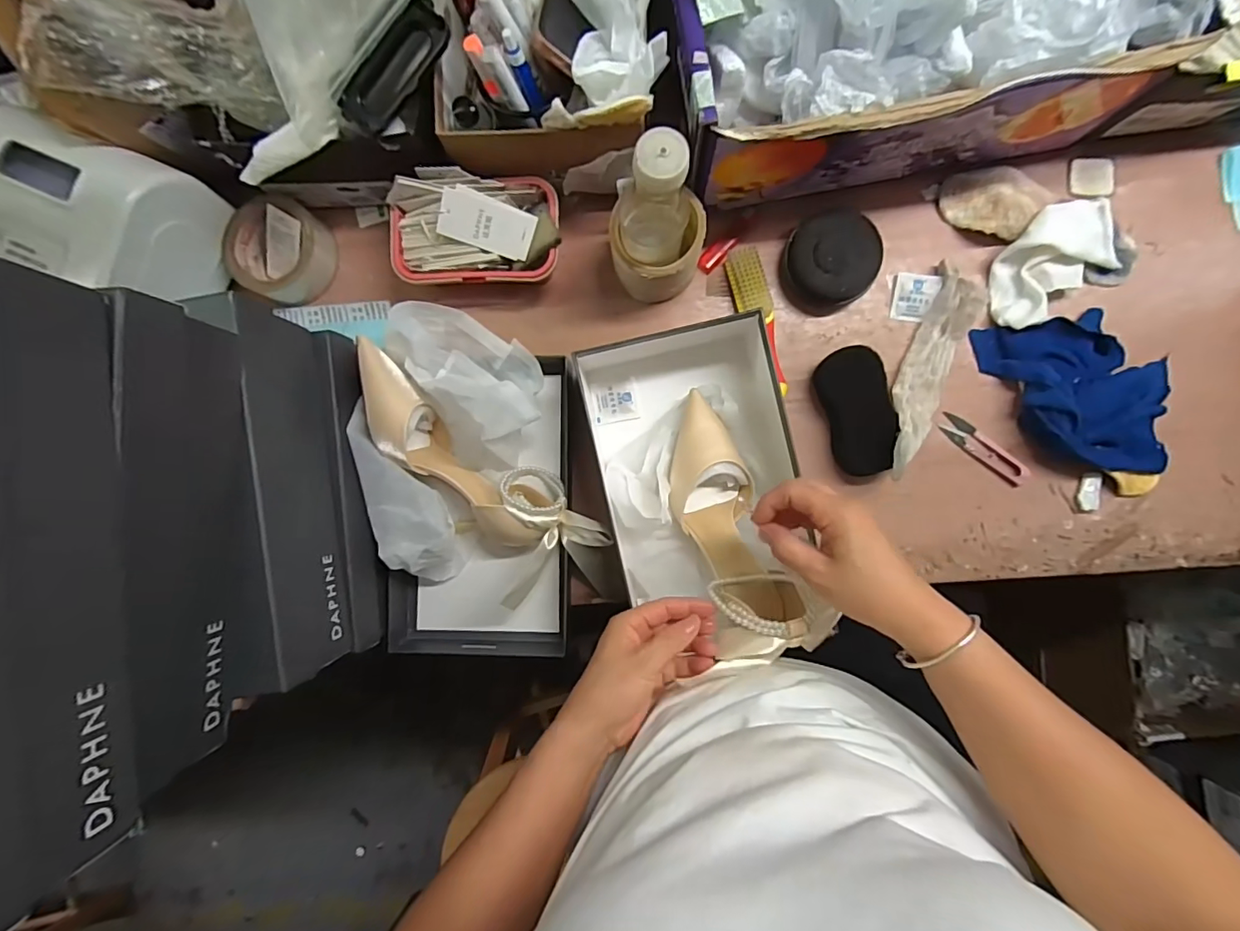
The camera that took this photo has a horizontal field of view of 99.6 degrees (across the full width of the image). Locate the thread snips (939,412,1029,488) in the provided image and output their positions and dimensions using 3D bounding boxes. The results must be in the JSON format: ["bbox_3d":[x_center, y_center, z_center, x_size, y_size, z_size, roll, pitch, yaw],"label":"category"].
[{"bbox_3d":[0.375,-0.017,0.539,0.098,0.004,0.026,40,92,2],"label":"thread snips"}]

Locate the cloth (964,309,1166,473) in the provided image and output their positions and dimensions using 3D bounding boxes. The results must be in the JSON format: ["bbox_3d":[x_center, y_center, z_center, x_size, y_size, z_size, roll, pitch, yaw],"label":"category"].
[{"bbox_3d":[0.464,-0.070,0.515,0.166,0.031,0.161,-10,89,2],"label":"cloth"}]

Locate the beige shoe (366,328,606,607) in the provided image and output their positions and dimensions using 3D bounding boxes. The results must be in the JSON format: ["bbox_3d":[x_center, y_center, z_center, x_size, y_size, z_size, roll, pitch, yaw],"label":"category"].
[{"bbox_3d":[-0.156,0.014,0.525,0.288,0.083,0.115,43,92,2],"label":"beige shoe"}]

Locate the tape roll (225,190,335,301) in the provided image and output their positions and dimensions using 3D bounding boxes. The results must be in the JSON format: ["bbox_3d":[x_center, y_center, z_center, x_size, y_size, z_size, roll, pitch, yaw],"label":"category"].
[{"bbox_3d":[-0.362,-0.230,0.560,0.092,0.046,0.102,25,91,2],"label":"tape roll"}]

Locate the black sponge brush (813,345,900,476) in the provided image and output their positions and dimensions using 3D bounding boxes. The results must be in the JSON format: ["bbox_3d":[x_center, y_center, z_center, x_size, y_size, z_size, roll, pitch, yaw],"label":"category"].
[{"bbox_3d":[0.241,-0.054,0.527,0.056,0.038,0.125,-16,89,2],"label":"black sponge brush"}]

